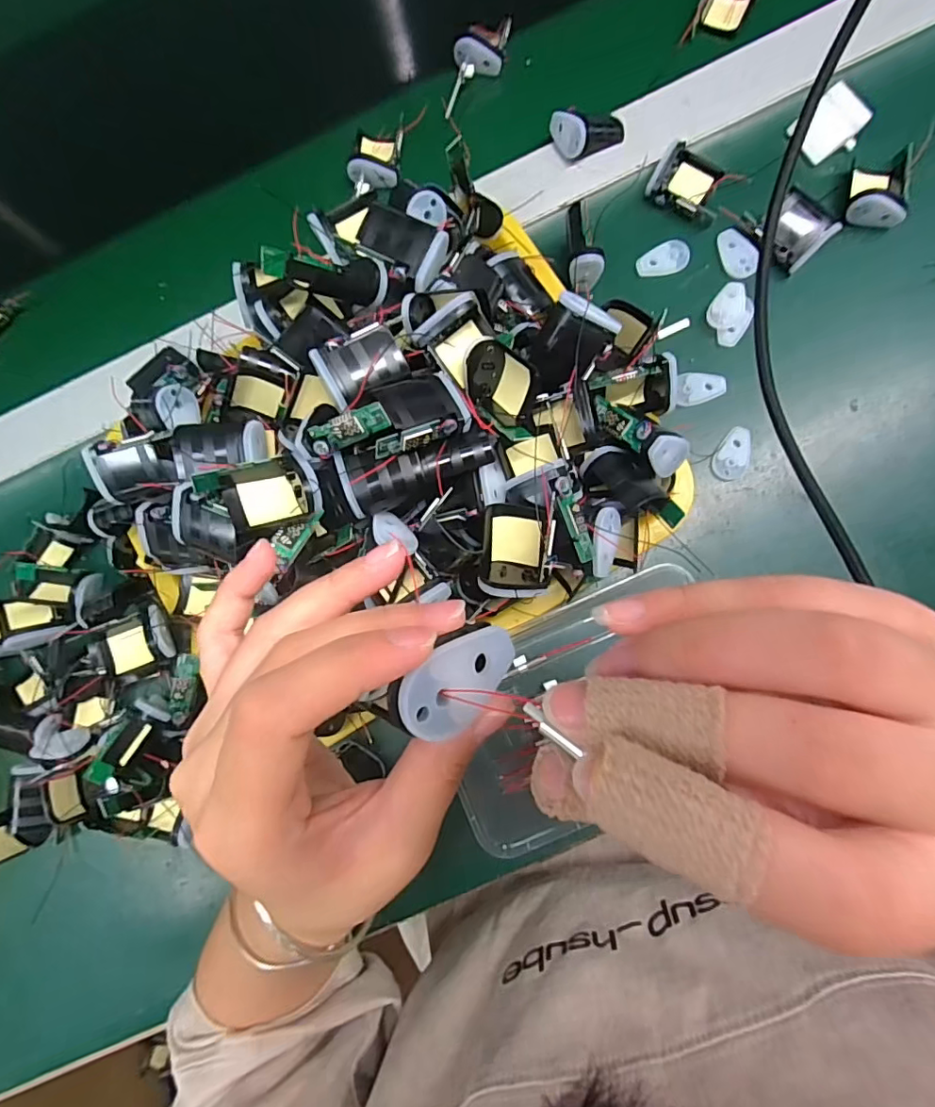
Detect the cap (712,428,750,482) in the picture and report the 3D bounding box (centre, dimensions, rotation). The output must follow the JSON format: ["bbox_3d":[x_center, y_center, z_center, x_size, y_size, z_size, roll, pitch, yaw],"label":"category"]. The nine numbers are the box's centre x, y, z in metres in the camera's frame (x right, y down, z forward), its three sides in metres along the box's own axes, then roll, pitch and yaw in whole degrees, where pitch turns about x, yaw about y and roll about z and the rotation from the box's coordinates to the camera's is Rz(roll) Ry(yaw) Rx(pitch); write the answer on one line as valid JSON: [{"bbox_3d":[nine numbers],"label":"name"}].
[{"bbox_3d":[0.176,-0.066,0.345,0.020,0.006,0.035,23,87,8],"label":"cap"}]

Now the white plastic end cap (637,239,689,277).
[{"bbox_3d":[0.136,-0.205,0.364,0.035,0.004,0.021,-14,83,5],"label":"white plastic end cap"}]

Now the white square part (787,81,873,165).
[{"bbox_3d":[0.245,-0.287,0.352,0.037,0.013,0.037,53,130,0],"label":"white square part"}]

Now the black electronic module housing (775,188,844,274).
[{"bbox_3d":[0.216,-0.210,0.344,0.038,0.023,0.031,43,90,9],"label":"black electronic module housing"}]

